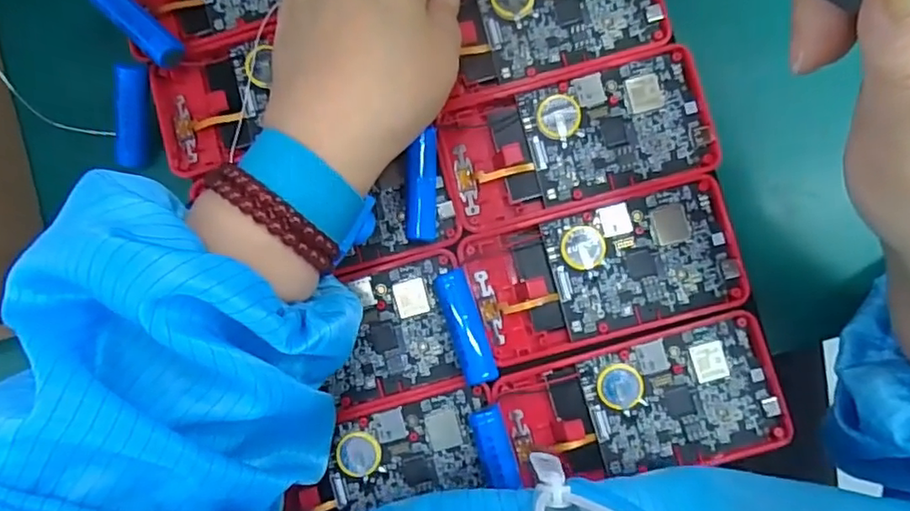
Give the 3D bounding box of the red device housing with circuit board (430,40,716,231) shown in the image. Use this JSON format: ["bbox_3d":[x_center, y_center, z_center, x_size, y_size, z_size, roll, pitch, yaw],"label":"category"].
[{"bbox_3d":[0.056,-0.056,0.280,0.122,0.014,0.063,-15,86,3],"label":"red device housing with circuit board"}]

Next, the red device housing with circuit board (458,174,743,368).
[{"bbox_3d":[0.069,0.006,0.275,0.120,0.013,0.062,-15,85,3],"label":"red device housing with circuit board"}]

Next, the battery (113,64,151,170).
[{"bbox_3d":[-0.160,-0.068,0.296,0.012,0.011,0.050,16,111,10],"label":"battery"}]

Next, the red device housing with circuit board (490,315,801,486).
[{"bbox_3d":[0.084,0.069,0.269,0.120,0.015,0.060,-17,85,3],"label":"red device housing with circuit board"}]

